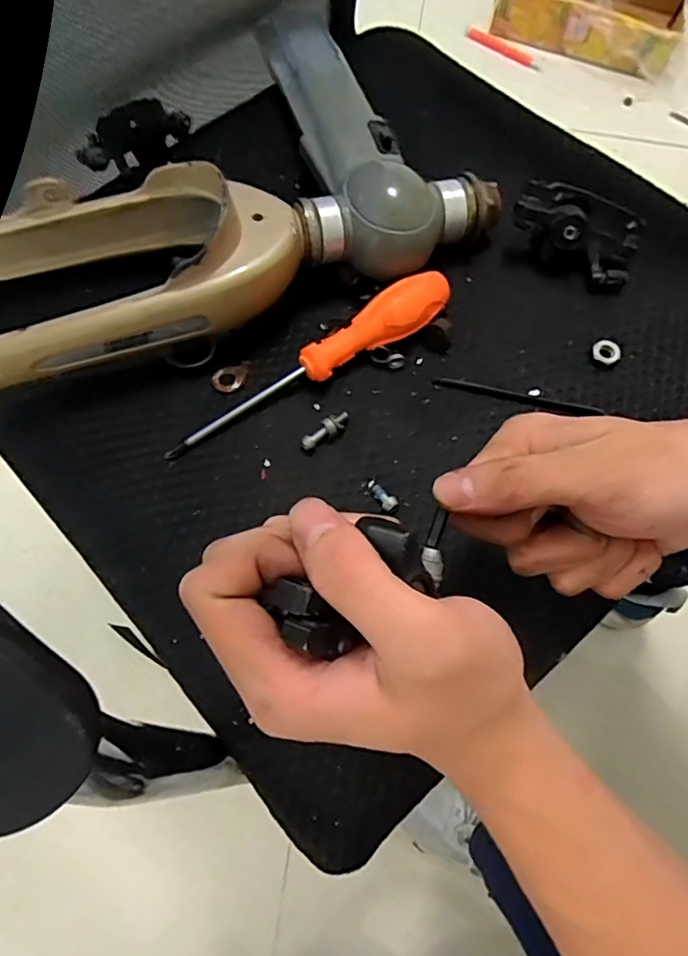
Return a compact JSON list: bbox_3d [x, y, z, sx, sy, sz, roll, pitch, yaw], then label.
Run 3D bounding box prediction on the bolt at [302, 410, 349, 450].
[{"bbox_3d":[-0.011,-0.029,0.336,0.034,0.008,0.010,-39,77,-16],"label":"bolt"}]

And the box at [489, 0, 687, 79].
[{"bbox_3d":[0.491,-0.938,1.110,0.364,0.104,0.207,21,70,3],"label":"box"}]

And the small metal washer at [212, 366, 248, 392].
[{"bbox_3d":[-0.071,-0.062,0.348,0.020,0.004,0.019,19,72,4],"label":"small metal washer"}]

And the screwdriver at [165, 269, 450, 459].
[{"bbox_3d":[-0.015,-0.069,0.338,0.193,0.023,0.028,-34,76,-15],"label":"screwdriver"}]

